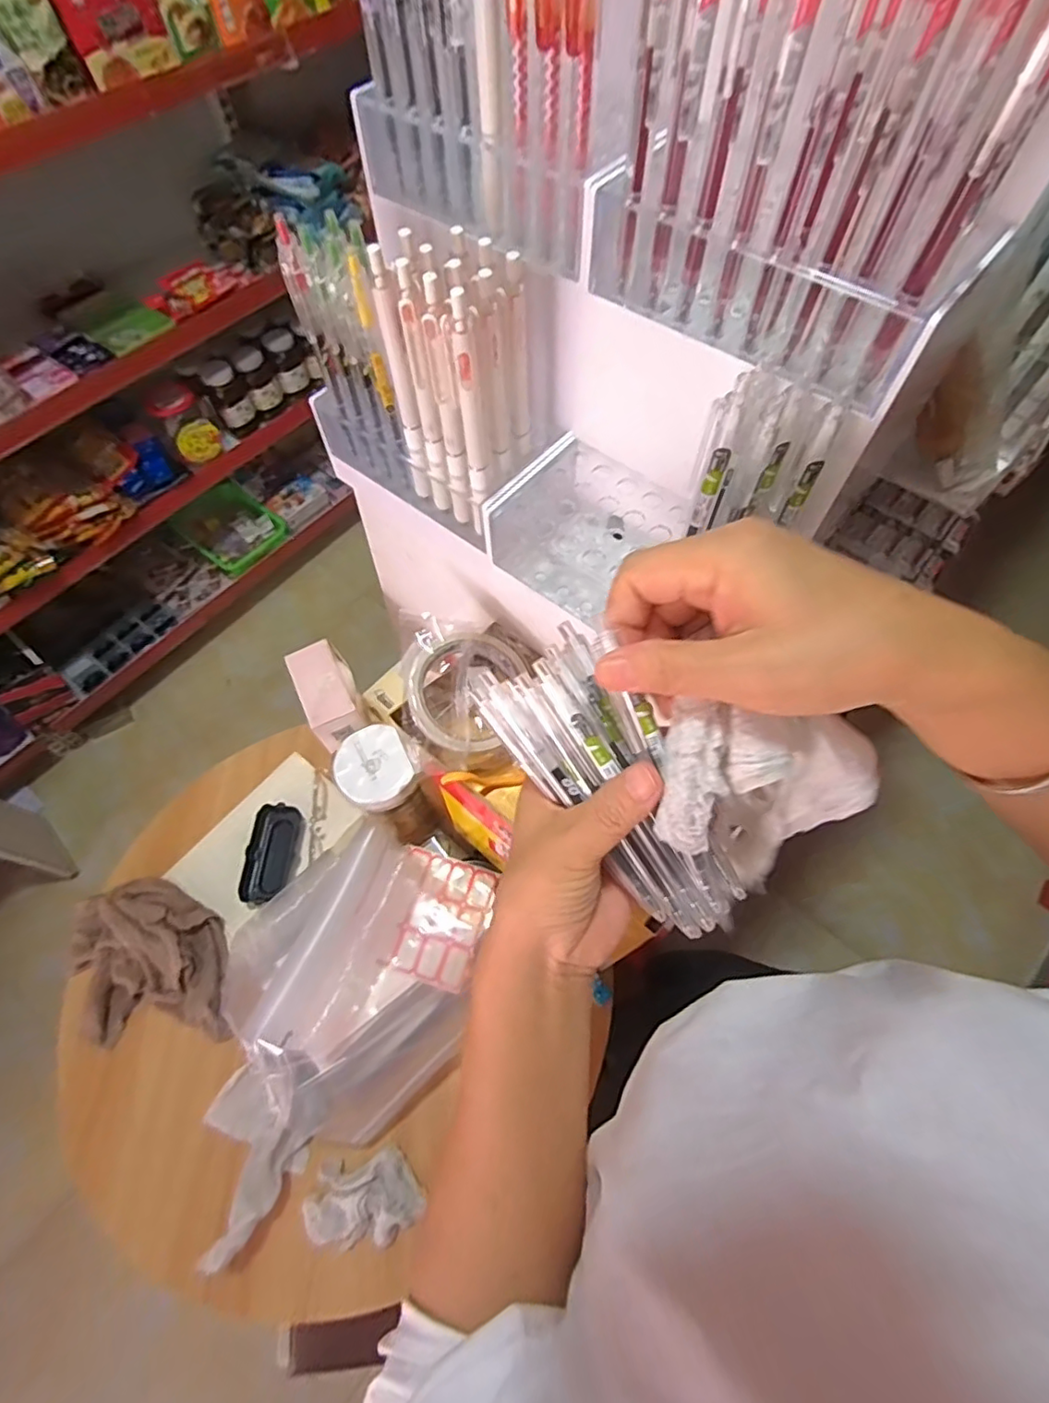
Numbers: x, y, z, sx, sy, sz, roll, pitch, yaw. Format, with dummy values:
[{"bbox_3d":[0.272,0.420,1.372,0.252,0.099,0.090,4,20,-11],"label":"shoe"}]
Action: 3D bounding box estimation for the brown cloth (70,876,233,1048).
[{"bbox_3d":[-0.402,0.274,0.629,0.164,0.046,0.171,-11,64,-5],"label":"brown cloth"}]

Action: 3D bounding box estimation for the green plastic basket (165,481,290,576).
[{"bbox_3d":[-0.807,-0.482,1.630,0.243,0.090,0.217,40,70,18],"label":"green plastic basket"}]

